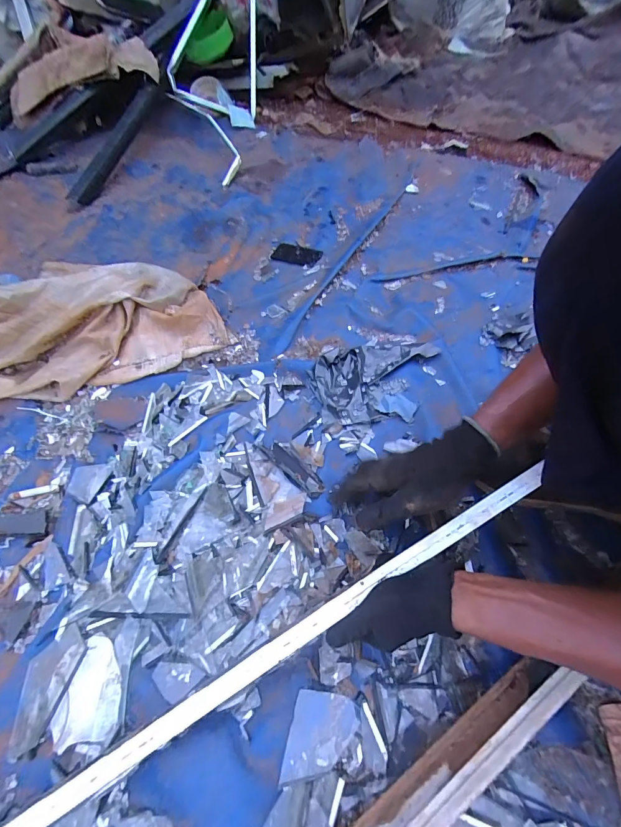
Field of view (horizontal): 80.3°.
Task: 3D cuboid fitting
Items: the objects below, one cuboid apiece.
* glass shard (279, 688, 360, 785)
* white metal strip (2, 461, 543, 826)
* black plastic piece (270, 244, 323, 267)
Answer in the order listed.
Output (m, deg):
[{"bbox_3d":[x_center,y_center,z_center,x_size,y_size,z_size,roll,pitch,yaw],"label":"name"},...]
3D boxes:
[{"bbox_3d":[0.011,0.315,0.356,0.062,0.007,0.073,11,60,10],"label":"glass shard"},{"bbox_3d":[-0.114,0.277,0.336,0.840,0.017,0.023,-30,61,-9],"label":"white metal strip"},{"bbox_3d":[-0.030,-0.335,0.775,0.103,0.011,0.063,11,60,10],"label":"black plastic piece"}]

